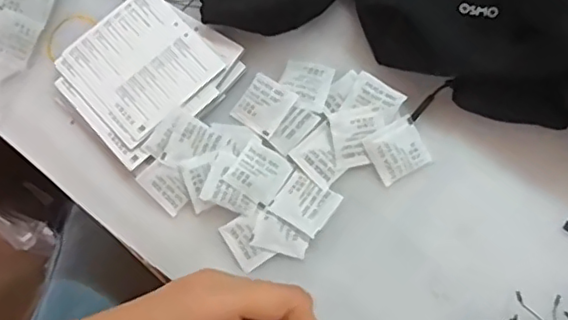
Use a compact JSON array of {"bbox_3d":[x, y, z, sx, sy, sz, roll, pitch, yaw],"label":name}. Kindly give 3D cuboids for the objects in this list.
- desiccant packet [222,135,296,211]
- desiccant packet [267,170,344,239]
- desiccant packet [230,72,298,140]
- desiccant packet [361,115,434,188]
[{"bbox_3d":[-0.018,0.009,0.447,0.039,0.006,0.041,33,80,11],"label":"desiccant packet"},{"bbox_3d":[0.016,0.031,0.444,0.041,0.004,0.038,34,81,12],"label":"desiccant packet"},{"bbox_3d":[-0.015,-0.042,0.464,0.037,0.005,0.040,35,81,12],"label":"desiccant packet"},{"bbox_3d":[0.084,-0.007,0.447,0.041,0.009,0.037,-30,76,-3],"label":"desiccant packet"}]

